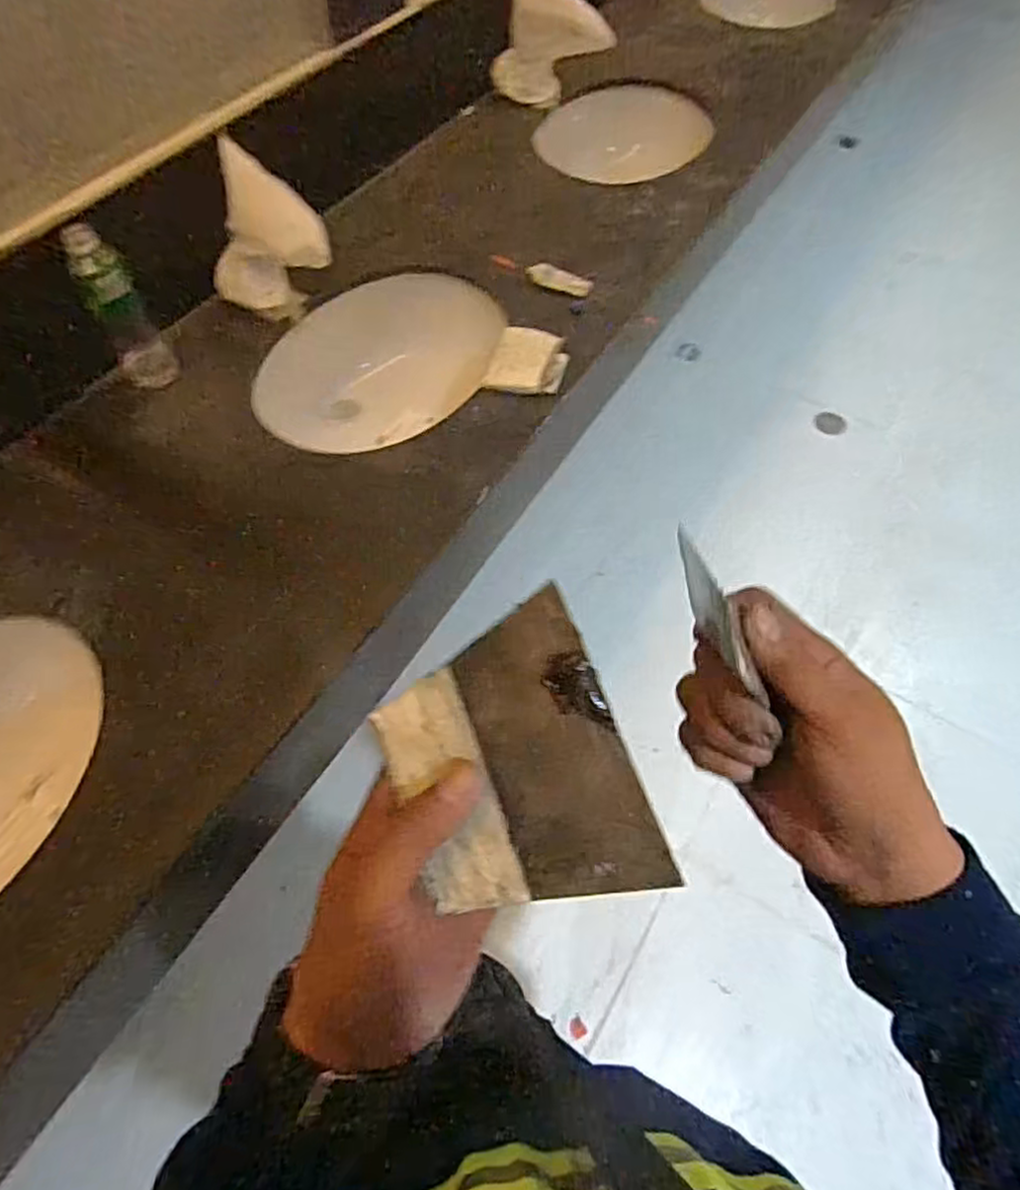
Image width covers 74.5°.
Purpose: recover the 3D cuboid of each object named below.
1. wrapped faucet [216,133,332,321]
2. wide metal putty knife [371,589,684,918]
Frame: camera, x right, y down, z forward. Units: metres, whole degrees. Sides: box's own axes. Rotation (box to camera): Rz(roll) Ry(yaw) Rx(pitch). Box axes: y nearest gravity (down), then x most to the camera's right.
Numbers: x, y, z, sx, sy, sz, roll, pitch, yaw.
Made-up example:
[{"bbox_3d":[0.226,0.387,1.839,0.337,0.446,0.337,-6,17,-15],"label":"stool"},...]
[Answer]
[{"bbox_3d":[-0.342,-0.505,0.956,0.222,0.201,0.073,24,62,13],"label":"wrapped faucet"},{"bbox_3d":[-0.001,0.066,0.253,0.095,0.006,0.103,-29,73,22],"label":"wide metal putty knife"}]

